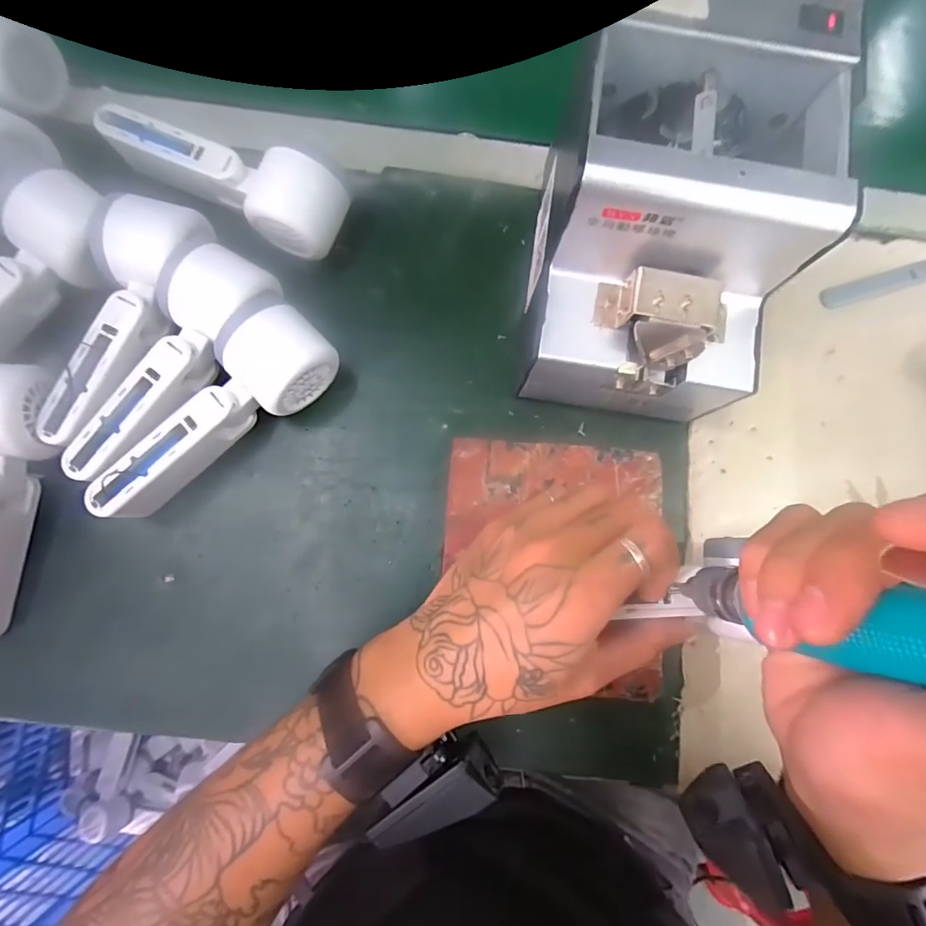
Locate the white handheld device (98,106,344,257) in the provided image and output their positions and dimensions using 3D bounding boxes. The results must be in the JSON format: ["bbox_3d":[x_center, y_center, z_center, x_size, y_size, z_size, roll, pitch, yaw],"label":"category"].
[{"bbox_3d":[-0.159,-0.199,0.333,0.164,0.054,0.060,29,81,3],"label":"white handheld device"}]

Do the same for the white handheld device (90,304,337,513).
[{"bbox_3d":[-0.153,-0.027,0.305,0.056,0.054,0.166,42,82,5],"label":"white handheld device"}]

